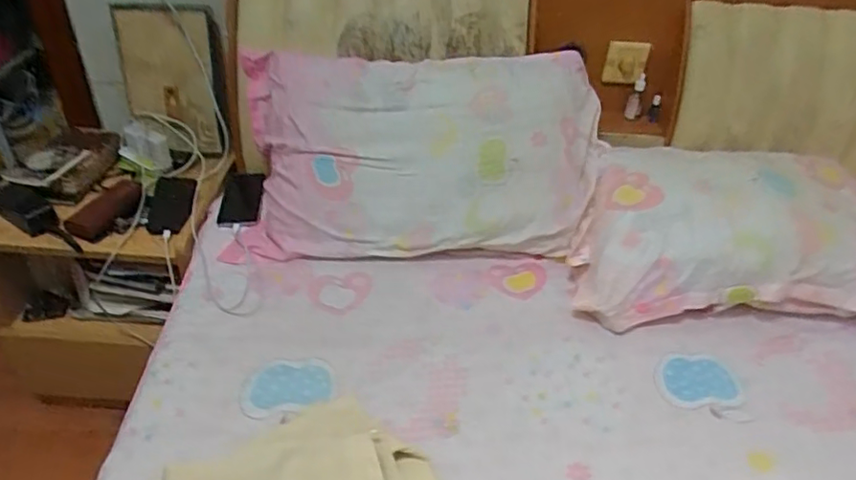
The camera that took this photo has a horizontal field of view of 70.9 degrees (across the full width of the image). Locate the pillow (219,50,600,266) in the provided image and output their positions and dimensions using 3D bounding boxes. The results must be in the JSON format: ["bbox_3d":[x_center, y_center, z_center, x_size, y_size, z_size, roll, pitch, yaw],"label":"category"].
[{"bbox_3d":[-0.010,-0.173,1.082,0.661,0.111,0.391,-2,69,-3],"label":"pillow"}]

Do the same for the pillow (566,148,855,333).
[{"bbox_3d":[0.604,-0.015,1.088,0.707,0.177,0.370,1,38,-4],"label":"pillow"}]

